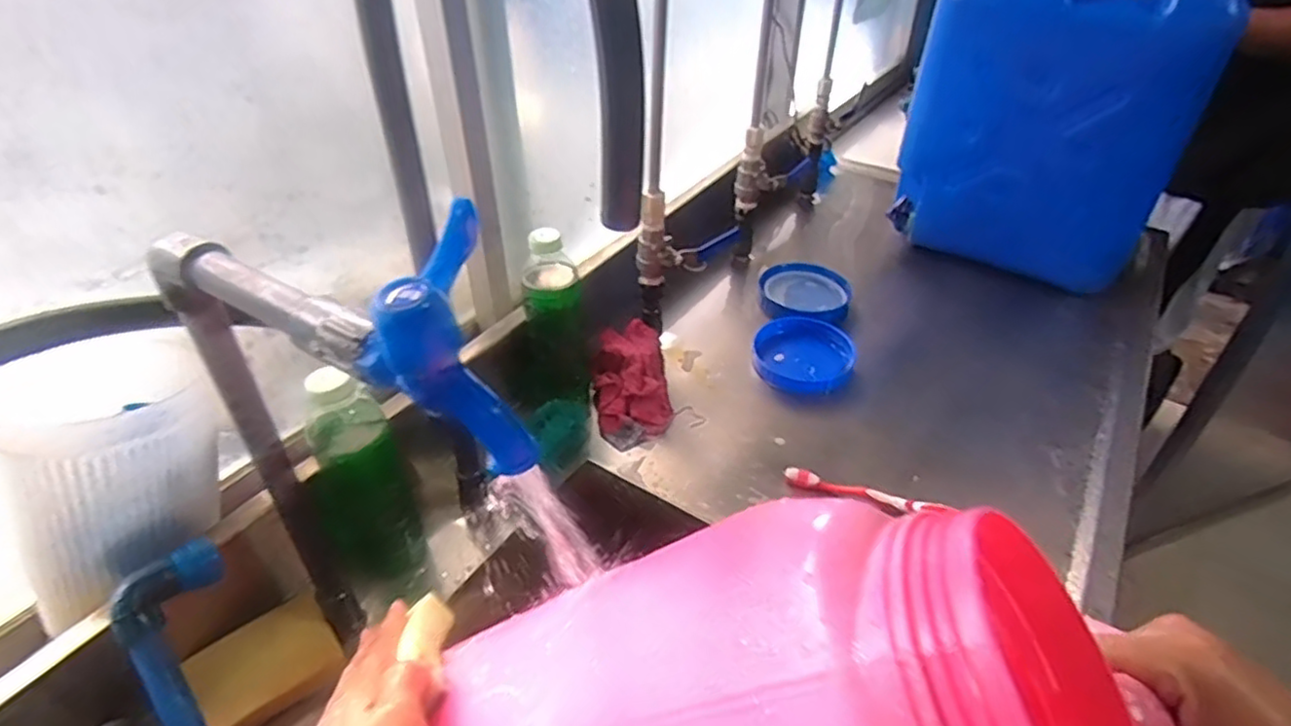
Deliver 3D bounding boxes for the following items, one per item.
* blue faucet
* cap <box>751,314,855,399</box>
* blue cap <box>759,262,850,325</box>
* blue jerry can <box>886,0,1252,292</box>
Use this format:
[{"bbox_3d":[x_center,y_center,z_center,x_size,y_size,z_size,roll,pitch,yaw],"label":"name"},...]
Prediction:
[{"bbox_3d":[-0.083,-0.004,0.272,0.059,0.086,0.062,-13,40,-15],"label":"blue faucet"},{"bbox_3d":[0.198,-0.013,0.854,0.122,0.025,0.132,0,39,0],"label":"cap"},{"bbox_3d":[0.224,-0.102,0.960,0.123,0.021,0.141,11,40,13],"label":"blue cap"},{"bbox_3d":[0.552,-0.335,0.948,0.327,0.435,0.162,28,47,31],"label":"blue jerry can"}]

